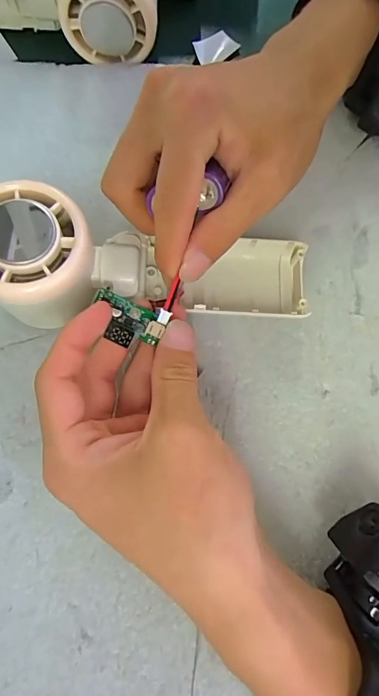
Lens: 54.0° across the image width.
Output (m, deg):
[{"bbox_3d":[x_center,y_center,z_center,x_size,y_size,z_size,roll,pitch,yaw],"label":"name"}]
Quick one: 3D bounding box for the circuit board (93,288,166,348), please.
[{"bbox_3d":[-0.029,-0.012,0.168,0.033,0.010,0.021,21,80,3],"label":"circuit board"}]

